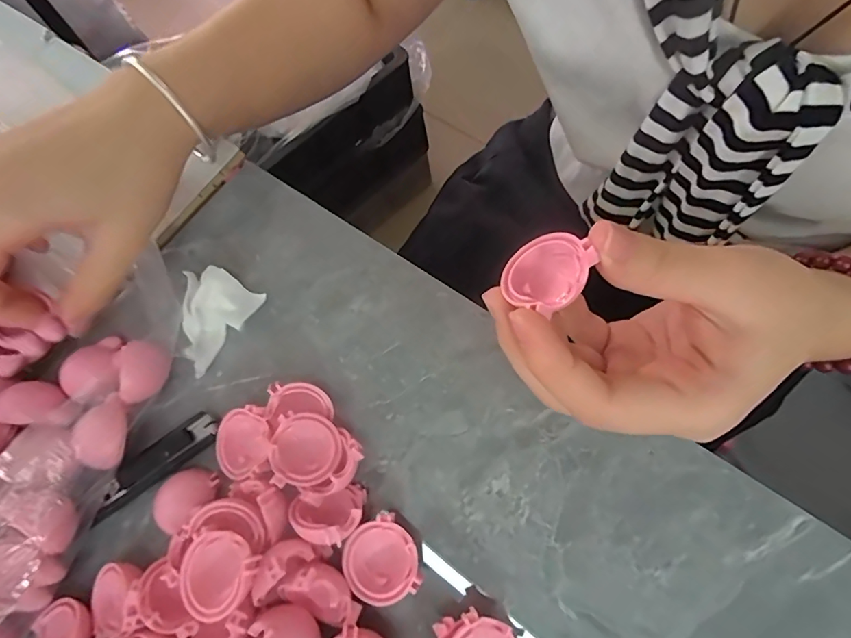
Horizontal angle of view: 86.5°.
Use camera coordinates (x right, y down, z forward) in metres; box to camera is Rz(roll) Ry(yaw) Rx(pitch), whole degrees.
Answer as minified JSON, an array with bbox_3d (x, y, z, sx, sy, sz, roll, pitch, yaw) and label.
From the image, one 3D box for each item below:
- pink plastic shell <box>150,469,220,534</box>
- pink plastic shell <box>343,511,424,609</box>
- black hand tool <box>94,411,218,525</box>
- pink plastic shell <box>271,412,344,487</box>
[{"bbox_3d":[-0.107,0.078,0.198,0.023,0.010,0.025,-2,70,6],"label":"pink plastic shell"},{"bbox_3d":[-0.018,0.097,0.182,0.028,0.012,0.030,-27,69,-4],"label":"pink plastic shell"},{"bbox_3d":[-0.124,0.066,0.207,0.061,0.007,0.015,-36,70,-7],"label":"black hand tool"},{"bbox_3d":[-0.051,0.055,0.191,0.028,0.011,0.030,-2,70,6],"label":"pink plastic shell"}]

